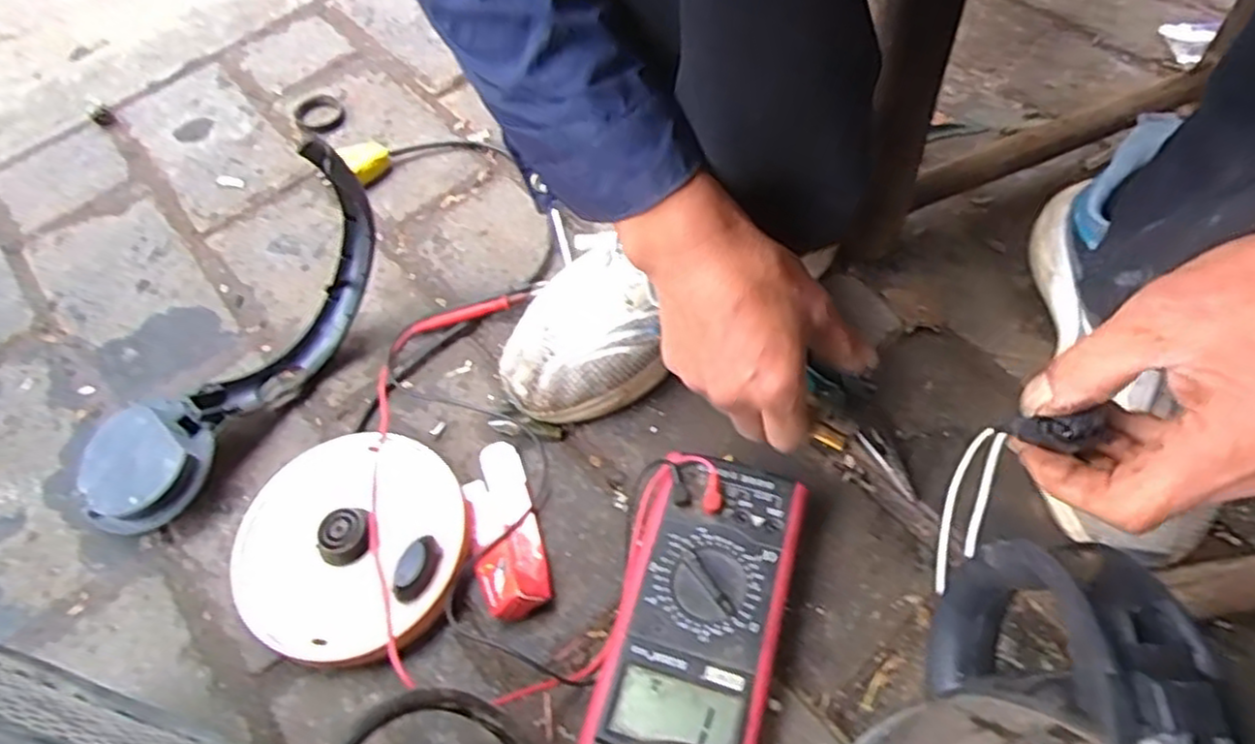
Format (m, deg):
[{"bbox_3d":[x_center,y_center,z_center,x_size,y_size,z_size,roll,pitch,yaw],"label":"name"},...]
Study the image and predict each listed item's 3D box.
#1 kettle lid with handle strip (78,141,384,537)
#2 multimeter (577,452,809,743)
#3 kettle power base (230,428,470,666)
[{"bbox_3d":[-0.260,-0.012,0.474,0.074,0.119,0.283,36,85,23],"label":"kettle lid with handle strip"},{"bbox_3d":[0.041,0.135,0.406,0.088,0.040,0.170,14,61,13],"label":"multimeter"},{"bbox_3d":[-0.172,0.104,0.443,0.134,0.034,0.144,-2,58,3],"label":"kettle power base"}]

